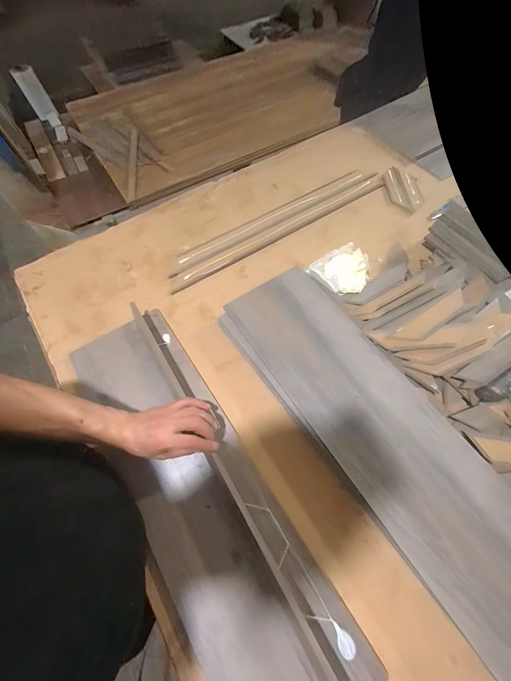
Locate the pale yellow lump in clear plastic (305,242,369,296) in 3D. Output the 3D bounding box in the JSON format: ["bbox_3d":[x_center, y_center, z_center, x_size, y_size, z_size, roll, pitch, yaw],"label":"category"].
[{"bbox_3d":[0.199,-0.162,0.601,0.107,0.052,0.116,0,65,1],"label":"pale yellow lump in clear plastic"}]

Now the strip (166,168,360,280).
[{"bbox_3d":[0.040,-0.323,0.706,0.584,0.007,0.049,-31,68,-13],"label":"strip"}]

